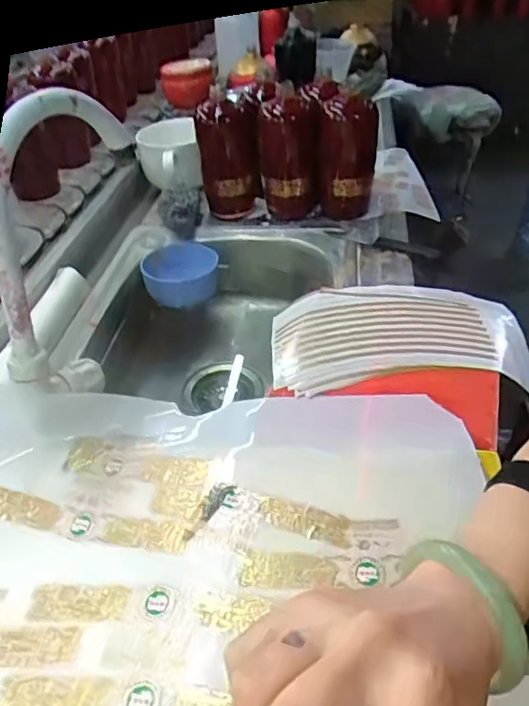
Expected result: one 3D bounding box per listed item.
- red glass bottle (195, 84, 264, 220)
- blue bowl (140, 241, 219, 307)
[{"bbox_3d":[-0.056,-0.306,0.854,0.087,0.175,0.086,-5,40,-3],"label":"red glass bottle"},{"bbox_3d":[-0.122,-0.116,0.813,0.104,0.049,0.095,-1,40,1],"label":"blue bowl"}]

